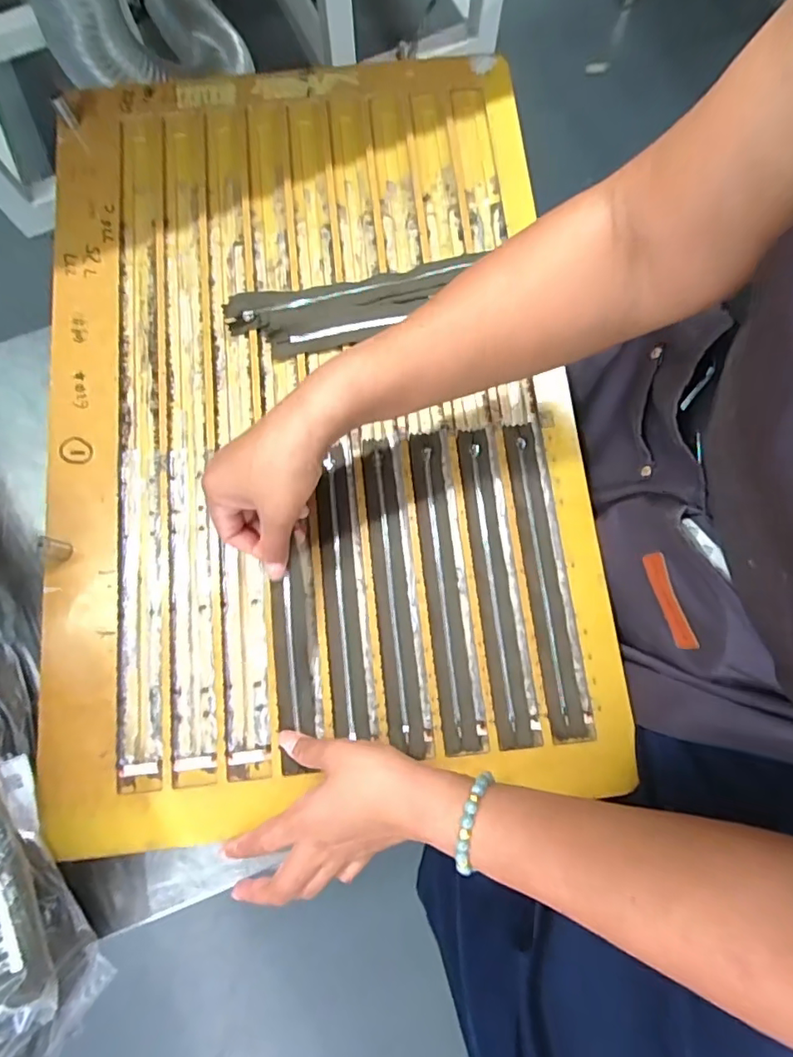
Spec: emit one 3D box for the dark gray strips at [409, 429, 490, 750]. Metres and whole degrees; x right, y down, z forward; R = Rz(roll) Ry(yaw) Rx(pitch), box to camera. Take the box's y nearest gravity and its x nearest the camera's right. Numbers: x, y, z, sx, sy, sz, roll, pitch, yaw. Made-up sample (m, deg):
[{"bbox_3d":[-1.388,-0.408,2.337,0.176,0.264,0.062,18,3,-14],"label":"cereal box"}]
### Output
[{"bbox_3d":[0.038,0.044,0.429,0.030,0.008,0.256,-7,78,-1],"label":"dark gray strips"}]

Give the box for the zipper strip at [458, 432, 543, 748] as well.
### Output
[{"bbox_3d":[0.083,0.040,0.431,0.034,0.009,0.256,-6,78,-1],"label":"zipper strip"}]

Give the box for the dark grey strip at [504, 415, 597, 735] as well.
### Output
[{"bbox_3d":[0.122,0.035,0.431,0.031,0.011,0.256,-6,78,-1],"label":"dark grey strip"}]

